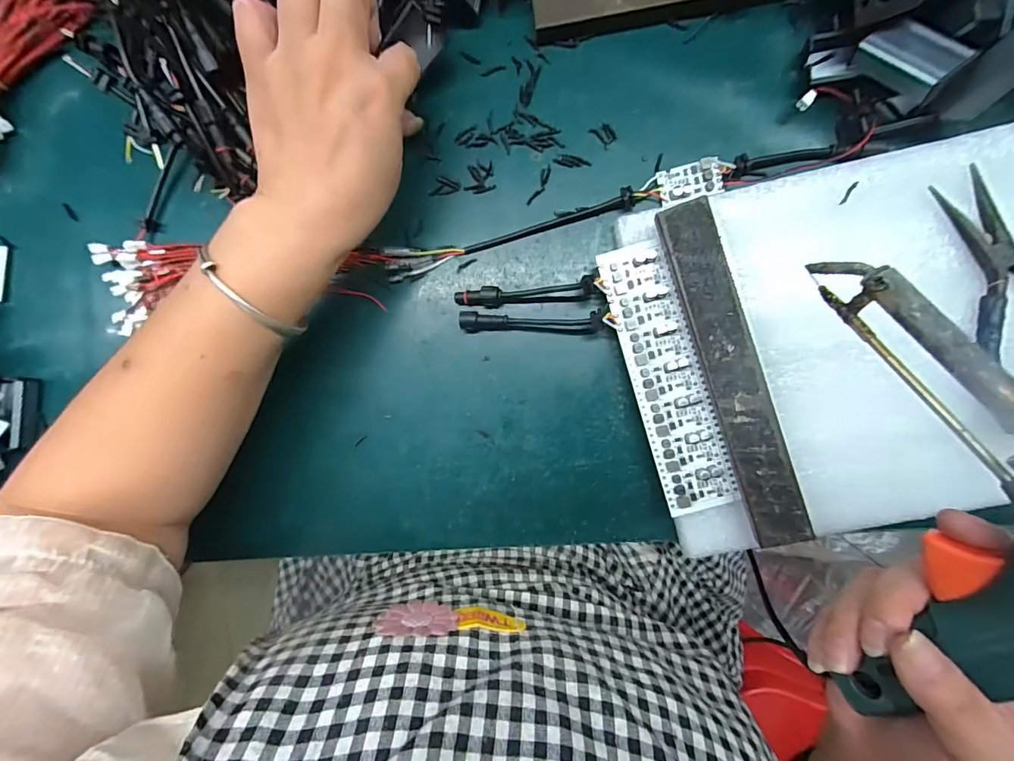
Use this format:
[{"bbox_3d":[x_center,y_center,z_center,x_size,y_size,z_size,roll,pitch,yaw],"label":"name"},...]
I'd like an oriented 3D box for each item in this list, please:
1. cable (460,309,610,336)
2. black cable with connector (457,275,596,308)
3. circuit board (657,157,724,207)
[{"bbox_3d":[0.016,-0.038,0.293,0.096,0.022,0.014,1,92,3],"label":"cable"},{"bbox_3d":[0.011,-0.058,0.290,0.091,0.026,0.013,0,92,4],"label":"black cable with connector"},{"bbox_3d":[0.120,-0.130,0.287,0.038,0.006,0.024,-12,91,4],"label":"circuit board"}]

